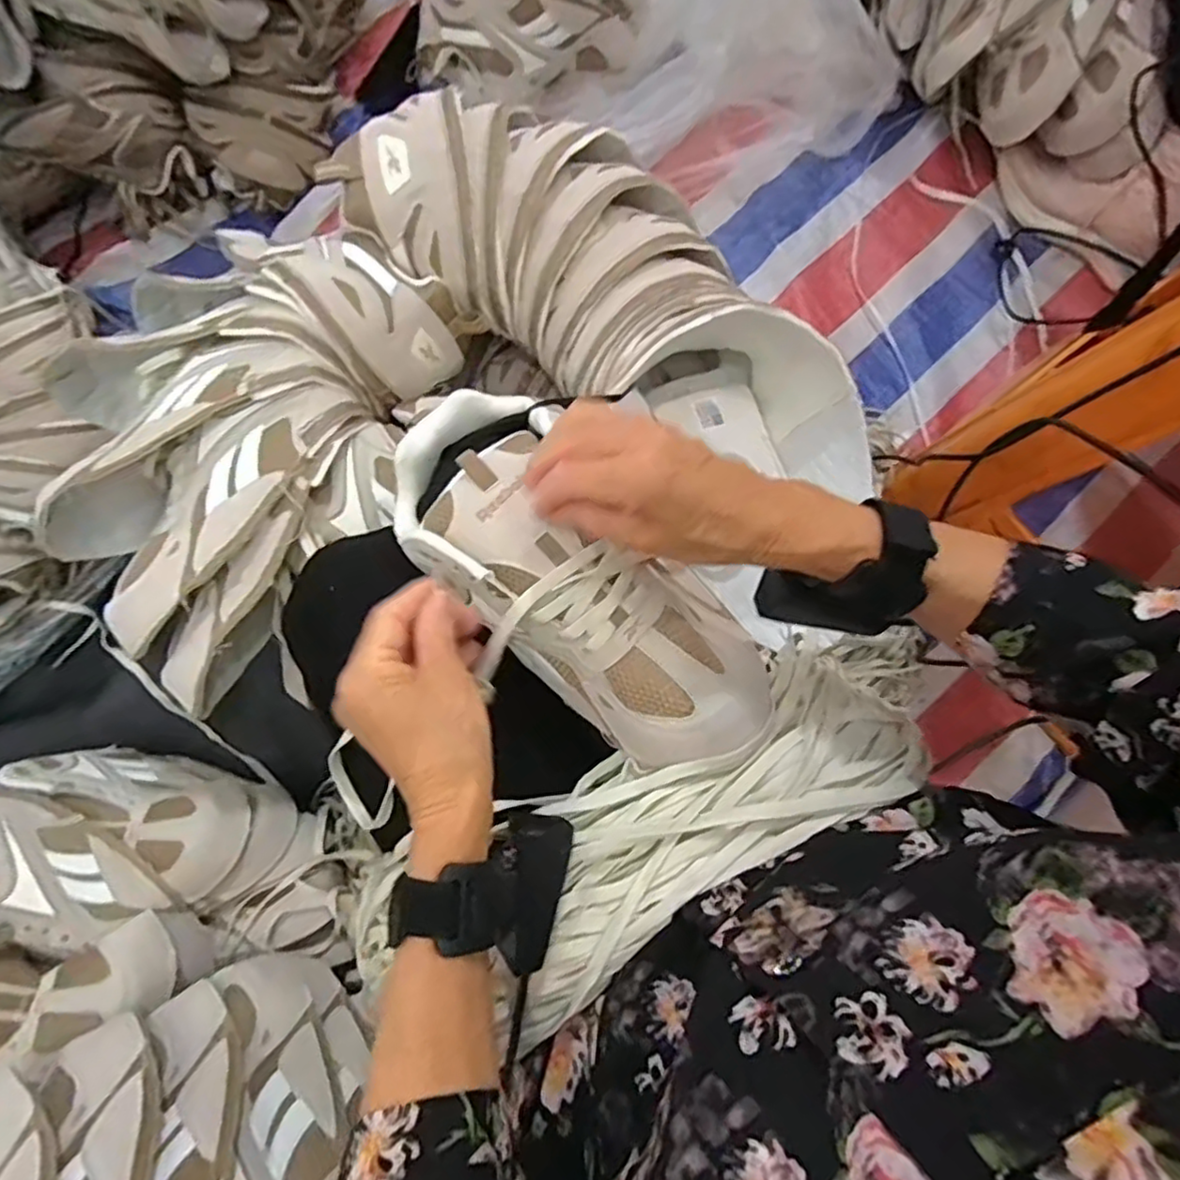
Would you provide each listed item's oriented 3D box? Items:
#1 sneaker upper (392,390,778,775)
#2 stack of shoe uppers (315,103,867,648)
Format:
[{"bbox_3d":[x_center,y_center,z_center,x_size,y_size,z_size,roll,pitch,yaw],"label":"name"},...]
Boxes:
[{"bbox_3d":[-0.007,-0.009,0.393,0.265,0.057,0.120,44,82,7],"label":"sneaker upper"},{"bbox_3d":[0.037,-0.238,0.530,0.447,0.120,0.193,31,80,5],"label":"stack of shoe uppers"}]

